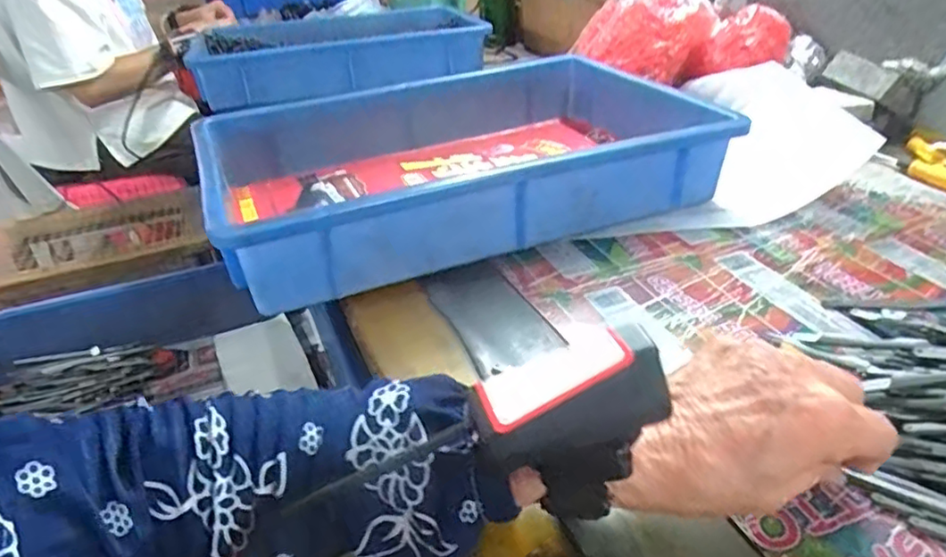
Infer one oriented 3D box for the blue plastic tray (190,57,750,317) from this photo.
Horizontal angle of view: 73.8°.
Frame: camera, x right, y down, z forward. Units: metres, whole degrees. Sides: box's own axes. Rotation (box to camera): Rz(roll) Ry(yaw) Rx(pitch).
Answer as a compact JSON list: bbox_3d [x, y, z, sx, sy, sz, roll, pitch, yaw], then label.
[{"bbox_3d":[-0.002,-0.111,0.579,0.440,0.086,0.277,-15,34,-17],"label":"blue plastic tray"}]

